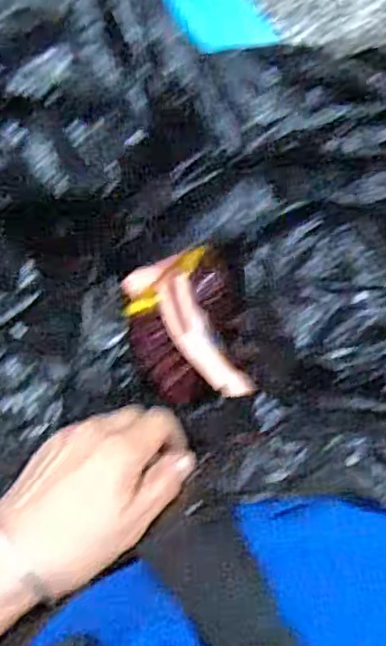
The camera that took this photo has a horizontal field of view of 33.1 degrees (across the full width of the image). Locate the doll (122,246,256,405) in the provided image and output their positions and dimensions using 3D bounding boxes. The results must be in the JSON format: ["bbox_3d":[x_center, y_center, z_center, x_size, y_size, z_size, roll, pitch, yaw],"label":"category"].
[{"bbox_3d":[-0.004,0.002,0.478,0.085,0.031,0.108,-9,85,2],"label":"doll"}]

